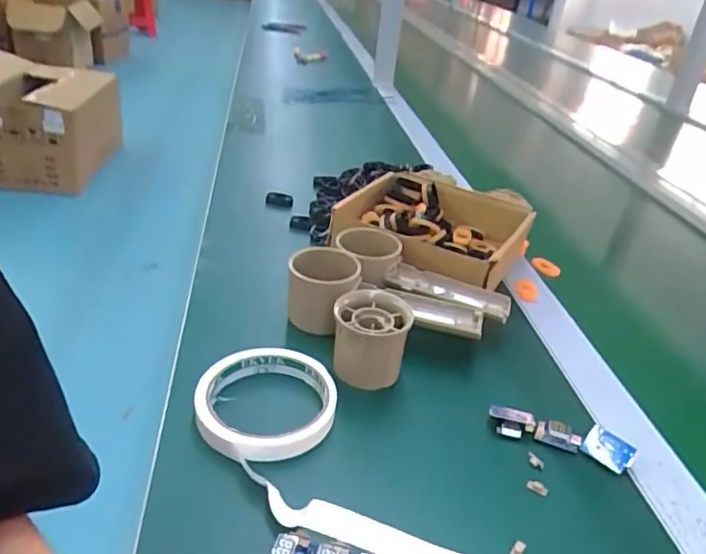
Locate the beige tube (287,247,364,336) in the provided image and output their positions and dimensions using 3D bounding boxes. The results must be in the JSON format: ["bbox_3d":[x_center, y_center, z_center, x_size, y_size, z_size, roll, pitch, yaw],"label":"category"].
[{"bbox_3d":[-0.024,0.011,0.478,0.056,0.053,0.065,8,31,1],"label":"beige tube"}]

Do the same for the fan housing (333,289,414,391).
[{"bbox_3d":[0.014,0.048,0.437,0.056,0.055,0.057,14,32,12],"label":"fan housing"}]

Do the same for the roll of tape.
[{"bbox_3d":[-0.057,0.082,0.384,0.090,0.023,0.087,5,31,-3],"label":"roll of tape"}]

